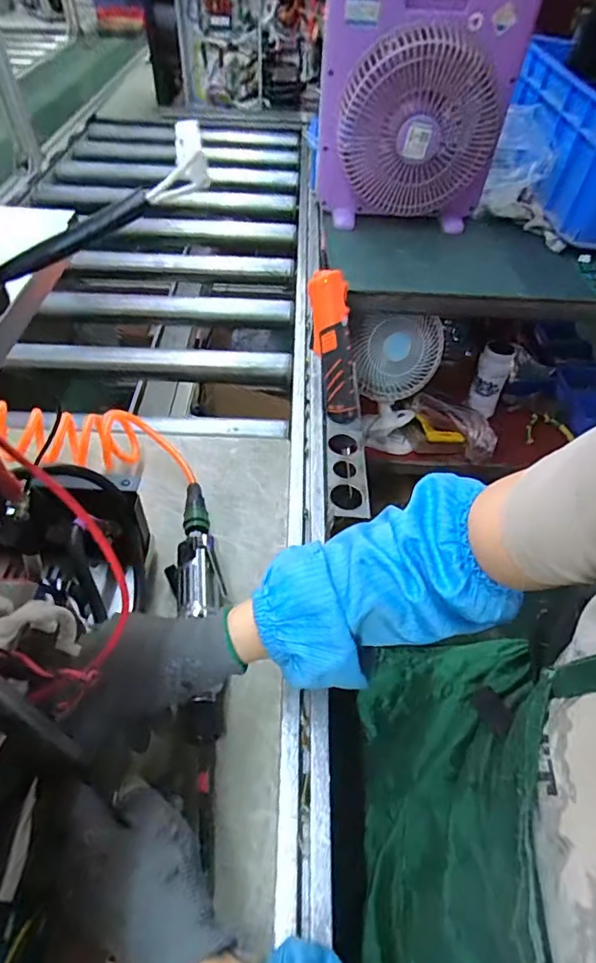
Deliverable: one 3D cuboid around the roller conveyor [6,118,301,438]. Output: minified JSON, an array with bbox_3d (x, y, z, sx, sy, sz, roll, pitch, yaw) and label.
[{"bbox_3d":[-0.274,-0.573,1.101,0.549,0.103,1.033,2,50,-2],"label":"roller conveyor"}]

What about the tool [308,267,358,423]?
[{"bbox_3d":[0.048,-0.178,0.679,0.045,0.193,0.037,-17,23,-20],"label":"tool"}]

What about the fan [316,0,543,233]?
[{"bbox_3d":[0.196,-0.612,0.845,0.313,0.327,0.112,4,50,0],"label":"fan"}]

